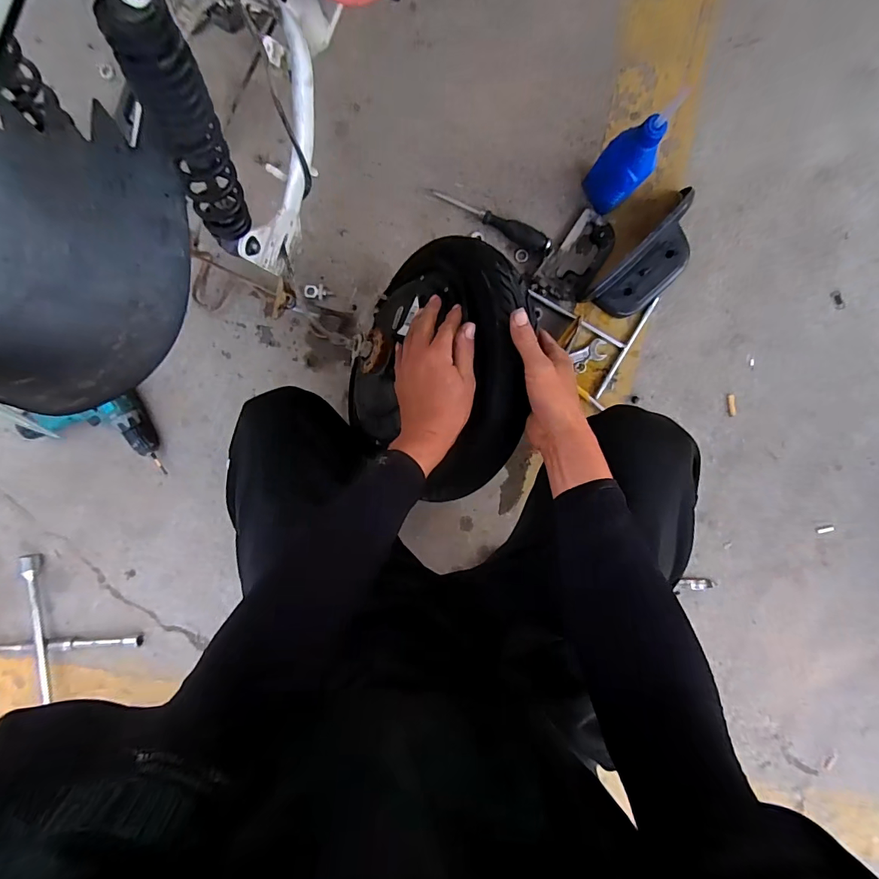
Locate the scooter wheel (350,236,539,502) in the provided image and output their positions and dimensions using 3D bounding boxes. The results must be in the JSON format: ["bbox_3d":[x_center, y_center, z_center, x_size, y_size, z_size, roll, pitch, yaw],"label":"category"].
[{"bbox_3d":[-0.026,-0.096,0.529,0.126,0.300,0.291,15,103,-44],"label":"scooter wheel"}]

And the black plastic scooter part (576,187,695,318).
[{"bbox_3d":[0.327,-0.269,0.675,0.093,0.072,0.195,45,97,-6],"label":"black plastic scooter part"}]

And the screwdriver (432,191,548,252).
[{"bbox_3d":[0.083,-0.353,0.693,0.203,0.026,0.031,24,99,-3],"label":"screwdriver"}]

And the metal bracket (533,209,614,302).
[{"bbox_3d":[0.221,-0.288,0.700,0.078,0.019,0.141,37,98,-5],"label":"metal bracket"}]

